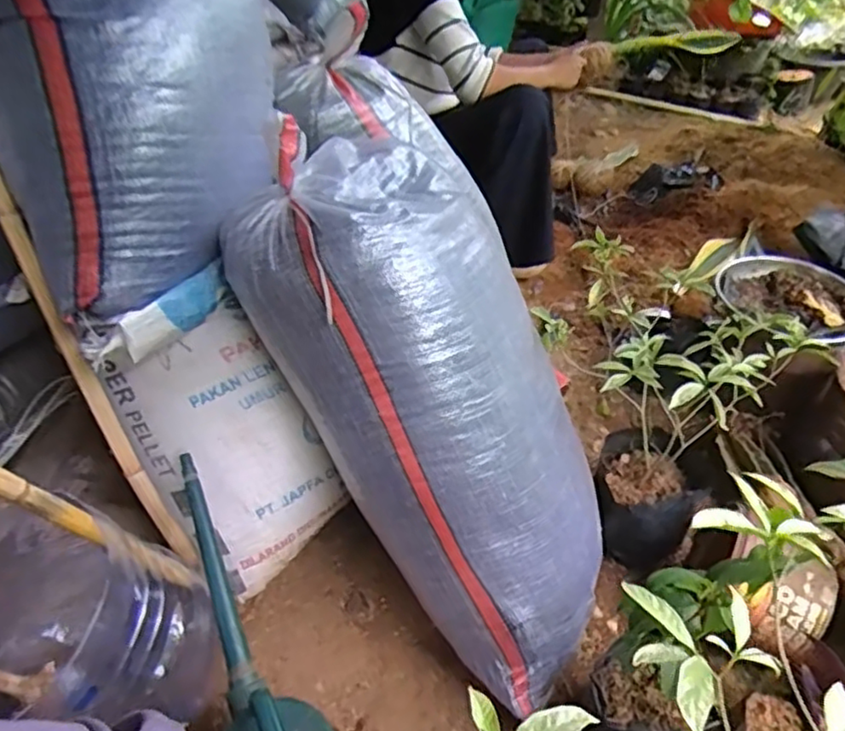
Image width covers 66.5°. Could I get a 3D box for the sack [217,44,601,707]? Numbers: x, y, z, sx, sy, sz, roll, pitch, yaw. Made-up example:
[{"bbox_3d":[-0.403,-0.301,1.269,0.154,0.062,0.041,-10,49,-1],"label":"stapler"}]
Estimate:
[{"bbox_3d":[0.041,0.036,0.775,0.304,0.661,0.191,-30,6,-32],"label":"sack"}]

